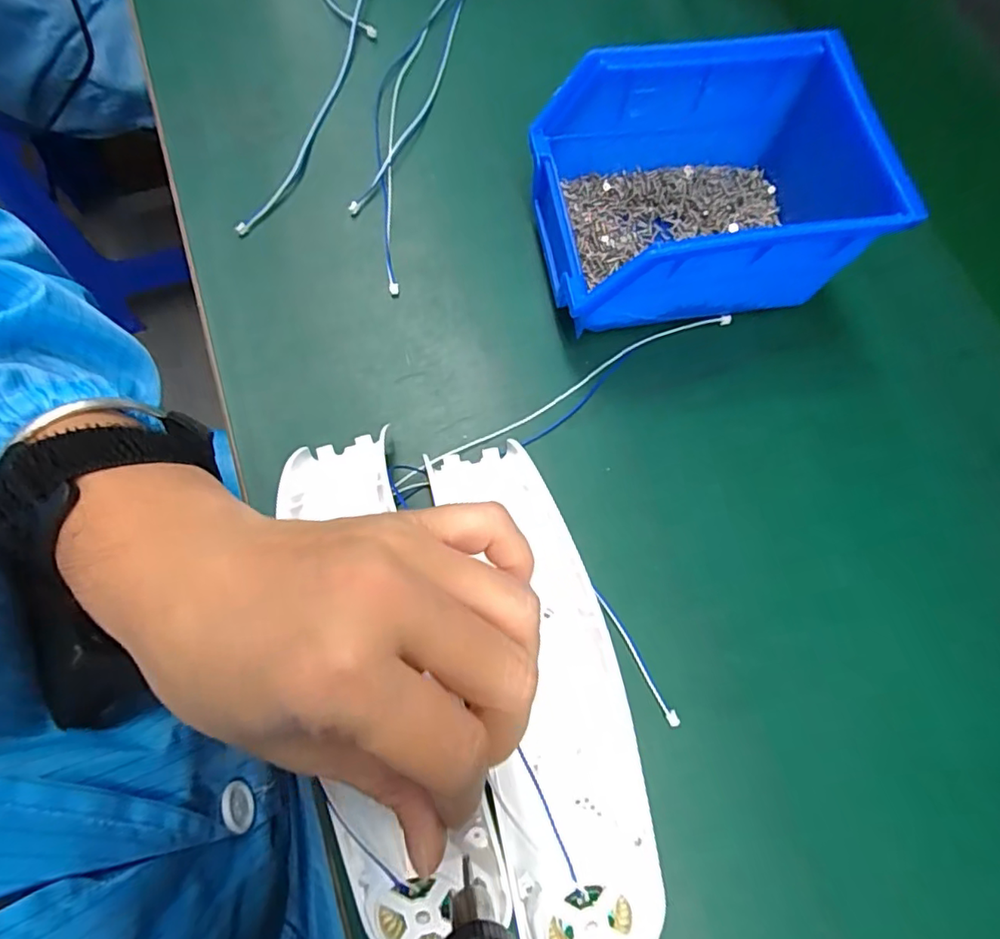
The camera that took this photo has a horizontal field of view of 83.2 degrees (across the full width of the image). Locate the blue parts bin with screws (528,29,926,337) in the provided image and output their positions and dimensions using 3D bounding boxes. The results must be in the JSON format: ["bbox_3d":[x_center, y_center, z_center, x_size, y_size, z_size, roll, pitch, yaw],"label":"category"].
[{"bbox_3d":[0.101,-0.129,0.270,0.158,0.073,0.105,-10,73,-5],"label":"blue parts bin with screws"}]

